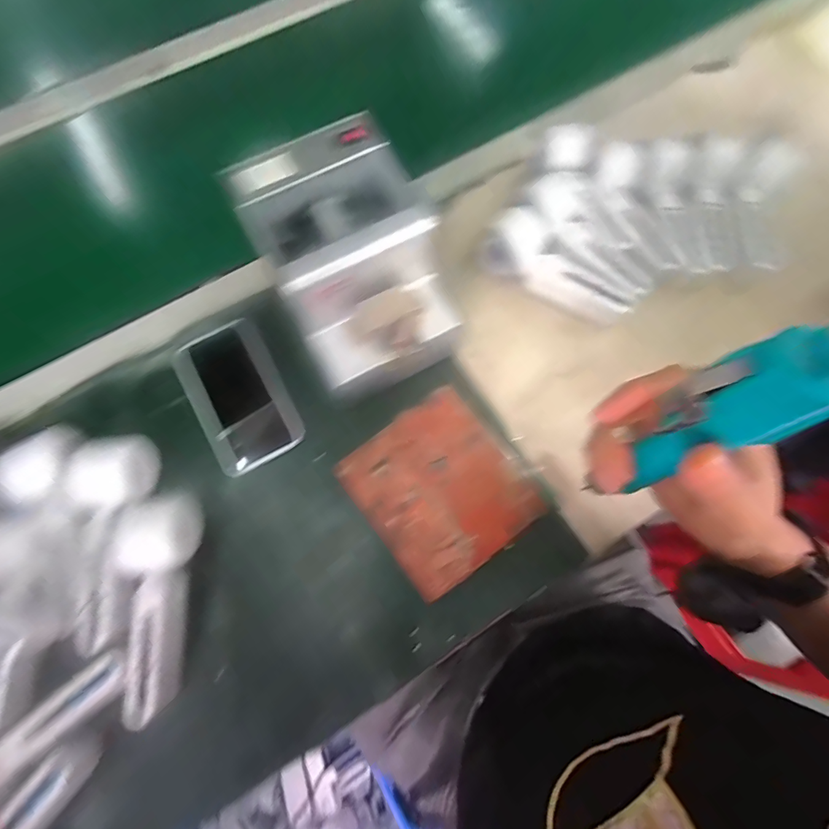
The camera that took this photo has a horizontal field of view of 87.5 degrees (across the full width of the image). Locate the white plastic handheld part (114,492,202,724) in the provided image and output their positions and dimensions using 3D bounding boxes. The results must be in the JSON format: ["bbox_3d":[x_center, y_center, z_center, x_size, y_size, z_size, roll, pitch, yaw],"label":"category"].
[{"bbox_3d":[-0.218,0.155,0.366,0.056,0.039,0.172,-6,75,-1],"label":"white plastic handheld part"}]

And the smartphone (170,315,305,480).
[{"bbox_3d":[-0.176,-0.019,0.435,0.089,0.007,0.144,-29,81,-11],"label":"smartphone"}]

